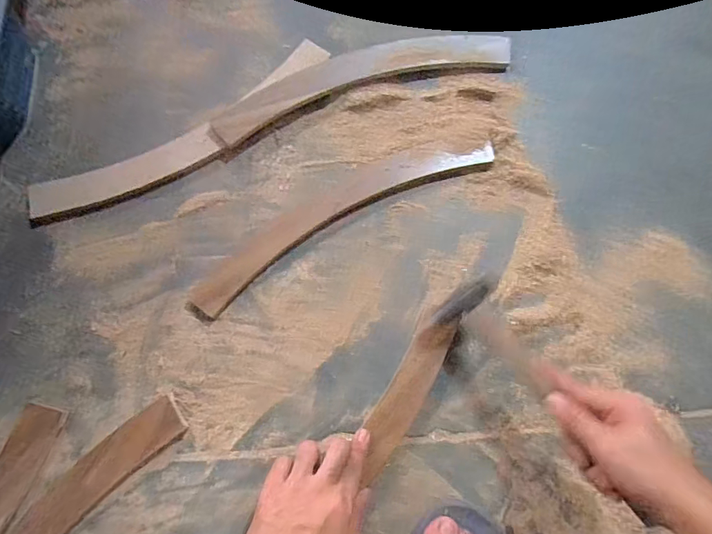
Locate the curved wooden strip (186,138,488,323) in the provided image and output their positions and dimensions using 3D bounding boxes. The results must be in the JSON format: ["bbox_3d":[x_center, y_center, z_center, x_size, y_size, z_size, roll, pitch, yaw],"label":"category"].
[{"bbox_3d":[-0.024,-0.077,0.606,0.430,0.016,0.091,-29,76,-11],"label":"curved wooden strip"}]

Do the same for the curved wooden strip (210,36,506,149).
[{"bbox_3d":[0.006,-0.271,0.666,0.432,0.029,0.093,-18,74,-8],"label":"curved wooden strip"}]

